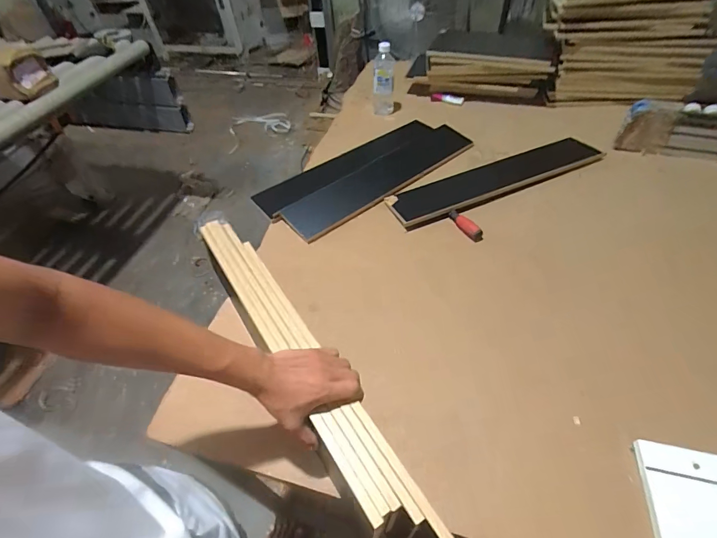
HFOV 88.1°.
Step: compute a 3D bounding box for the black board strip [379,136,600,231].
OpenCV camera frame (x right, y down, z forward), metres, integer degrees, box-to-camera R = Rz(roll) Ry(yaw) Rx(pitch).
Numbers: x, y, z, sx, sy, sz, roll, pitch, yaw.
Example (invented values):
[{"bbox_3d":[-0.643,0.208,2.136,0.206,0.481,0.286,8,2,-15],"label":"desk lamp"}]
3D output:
[{"bbox_3d":[0.353,-0.235,0.941,0.589,0.025,0.119,-22,52,-12],"label":"black board strip"}]

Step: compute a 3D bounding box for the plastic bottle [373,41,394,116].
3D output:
[{"bbox_3d":[0.077,-0.594,1.155,0.069,0.186,0.075,0,50,5],"label":"plastic bottle"}]

